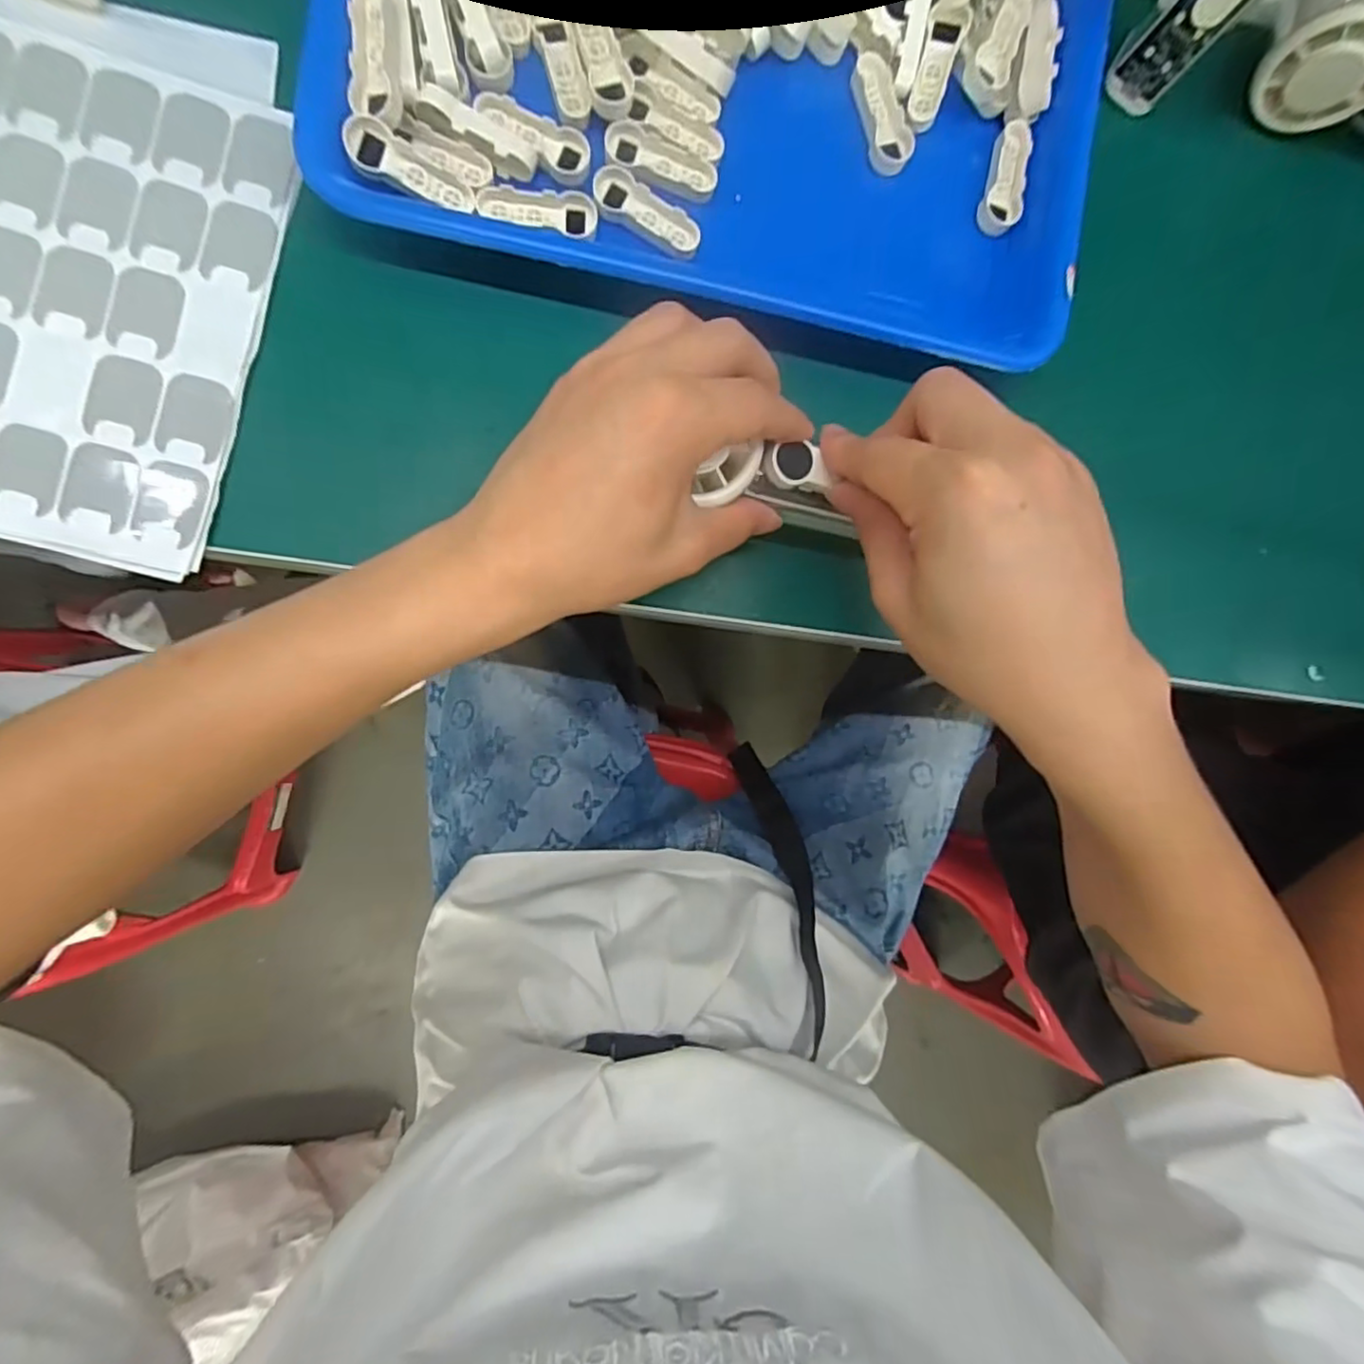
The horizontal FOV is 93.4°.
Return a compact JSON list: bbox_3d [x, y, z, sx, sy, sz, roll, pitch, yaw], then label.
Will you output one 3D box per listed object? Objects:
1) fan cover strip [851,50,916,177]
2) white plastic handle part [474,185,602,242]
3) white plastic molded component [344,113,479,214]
[{"bbox_3d":[0.093,-0.267,0.302,0.019,0.008,0.050,-21,93,-8],"label":"fan cover strip"},{"bbox_3d":[-0.062,-0.205,0.279,0.049,0.008,0.016,3,89,-9],"label":"white plastic handle part"},{"bbox_3d":[-0.112,-0.209,0.264,0.050,0.006,0.022,17,90,-26],"label":"white plastic molded component"}]

